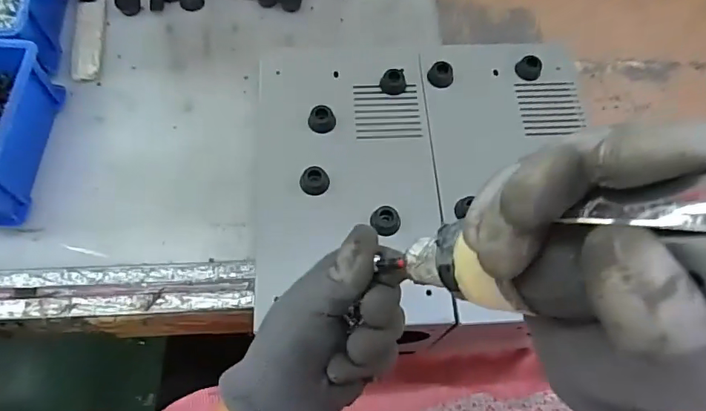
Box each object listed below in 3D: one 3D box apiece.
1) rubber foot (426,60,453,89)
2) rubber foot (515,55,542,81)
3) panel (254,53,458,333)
[{"bbox_3d":[0.083,-0.123,0.467,0.023,0.017,0.020,22,68,8],"label":"rubber foot"},{"bbox_3d":[0.170,-0.132,0.479,0.023,0.015,0.020,32,69,12],"label":"rubber foot"},{"bbox_3d":[-0.006,-0.027,0.430,0.154,0.019,0.255,-2,66,-2],"label":"panel"}]

